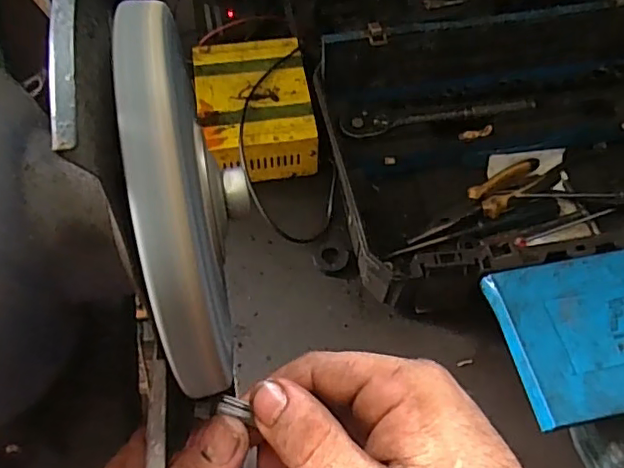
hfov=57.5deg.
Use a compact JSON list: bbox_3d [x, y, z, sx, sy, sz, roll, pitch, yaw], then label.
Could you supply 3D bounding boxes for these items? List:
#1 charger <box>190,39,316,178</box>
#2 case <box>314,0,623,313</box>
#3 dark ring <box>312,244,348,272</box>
[{"bbox_3d":[-0.072,-0.154,0.709,0.135,0.065,0.187,-9,60,-7],"label":"charger"},{"bbox_3d":[0.251,-0.102,0.670,0.451,0.122,0.323,-10,60,-8],"label":"case"},{"bbox_3d":[0.022,0.026,0.644,0.039,0.007,0.033,14,60,7],"label":"dark ring"}]

